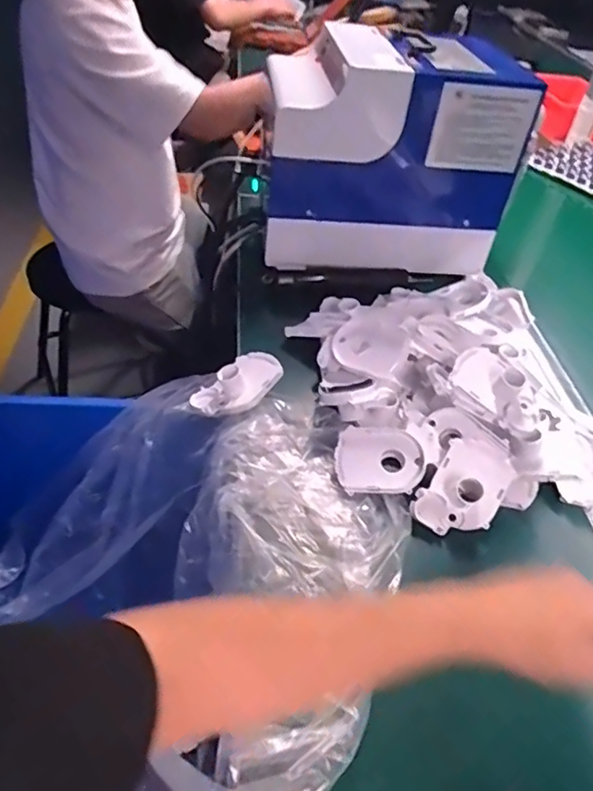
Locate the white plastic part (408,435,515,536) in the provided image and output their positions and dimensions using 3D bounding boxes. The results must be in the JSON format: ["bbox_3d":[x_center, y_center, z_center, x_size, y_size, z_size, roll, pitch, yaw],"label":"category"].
[{"bbox_3d":[0.166,0.089,0.565,0.068,0.020,0.108,33,72,16],"label":"white plastic part"}]

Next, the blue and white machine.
[{"bbox_3d":[0.114,-0.333,0.802,0.314,0.262,0.203,-1,43,-10],"label":"blue and white machine"}]

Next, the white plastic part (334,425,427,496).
[{"bbox_3d":[0.084,0.064,0.587,0.087,0.013,0.071,-3,65,8],"label":"white plastic part"}]

